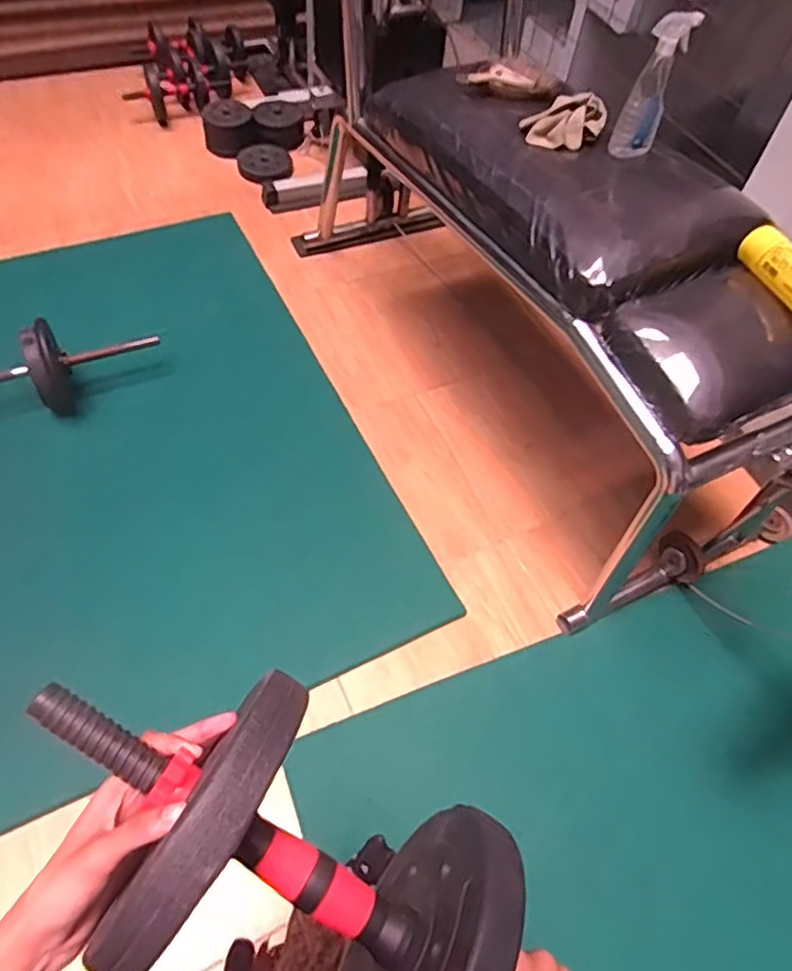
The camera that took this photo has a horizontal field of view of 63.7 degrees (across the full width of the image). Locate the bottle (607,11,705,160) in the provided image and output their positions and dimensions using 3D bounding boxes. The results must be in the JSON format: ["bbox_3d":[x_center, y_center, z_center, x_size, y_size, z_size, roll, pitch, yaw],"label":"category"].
[{"bbox_3d":[0.462,-0.714,1.151,0.071,0.215,0.089,25,58,10],"label":"bottle"}]

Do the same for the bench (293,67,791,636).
[{"bbox_3d":[0.434,-0.261,1.358,0.581,0.668,1.513,-29,64,-22],"label":"bench"}]

